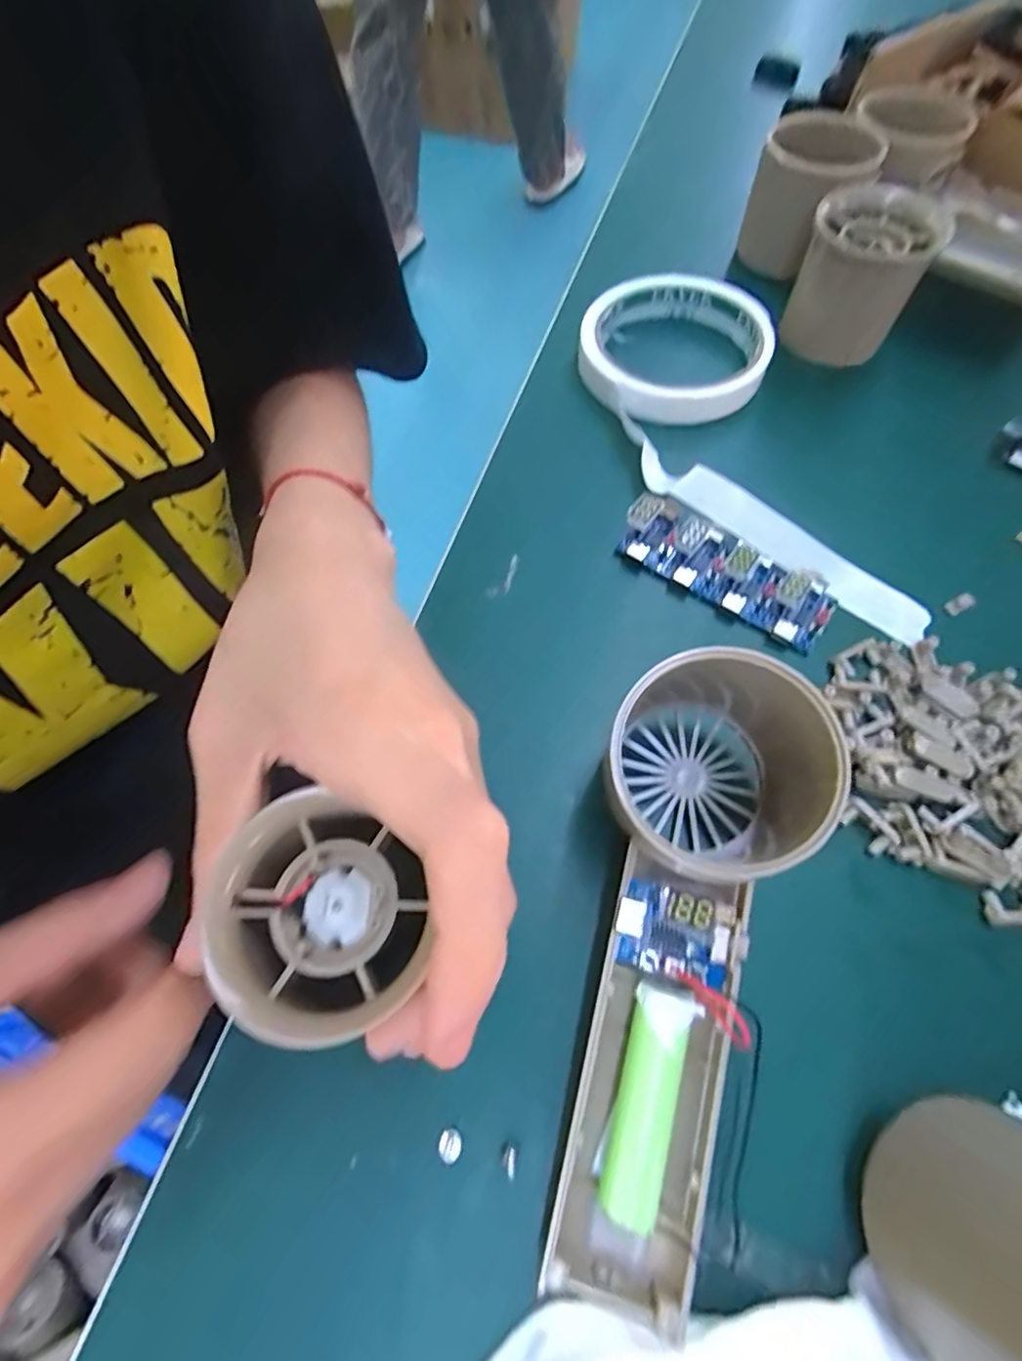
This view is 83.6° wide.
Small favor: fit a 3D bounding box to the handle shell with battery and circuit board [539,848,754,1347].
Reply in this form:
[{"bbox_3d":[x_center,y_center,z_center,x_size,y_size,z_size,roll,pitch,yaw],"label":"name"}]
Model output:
[{"bbox_3d":[0.037,0.101,0.147,0.036,0.019,0.101,12,80,8],"label":"handle shell with battery and circuit board"}]

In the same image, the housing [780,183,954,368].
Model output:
[{"bbox_3d":[0.160,-0.186,0.266,0.052,0.051,0.060,33,69,15],"label":"housing"}]

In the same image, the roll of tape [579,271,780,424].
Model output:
[{"bbox_3d":[0.079,-0.164,0.282,0.089,0.019,0.087,0,64,1],"label":"roll of tape"}]

